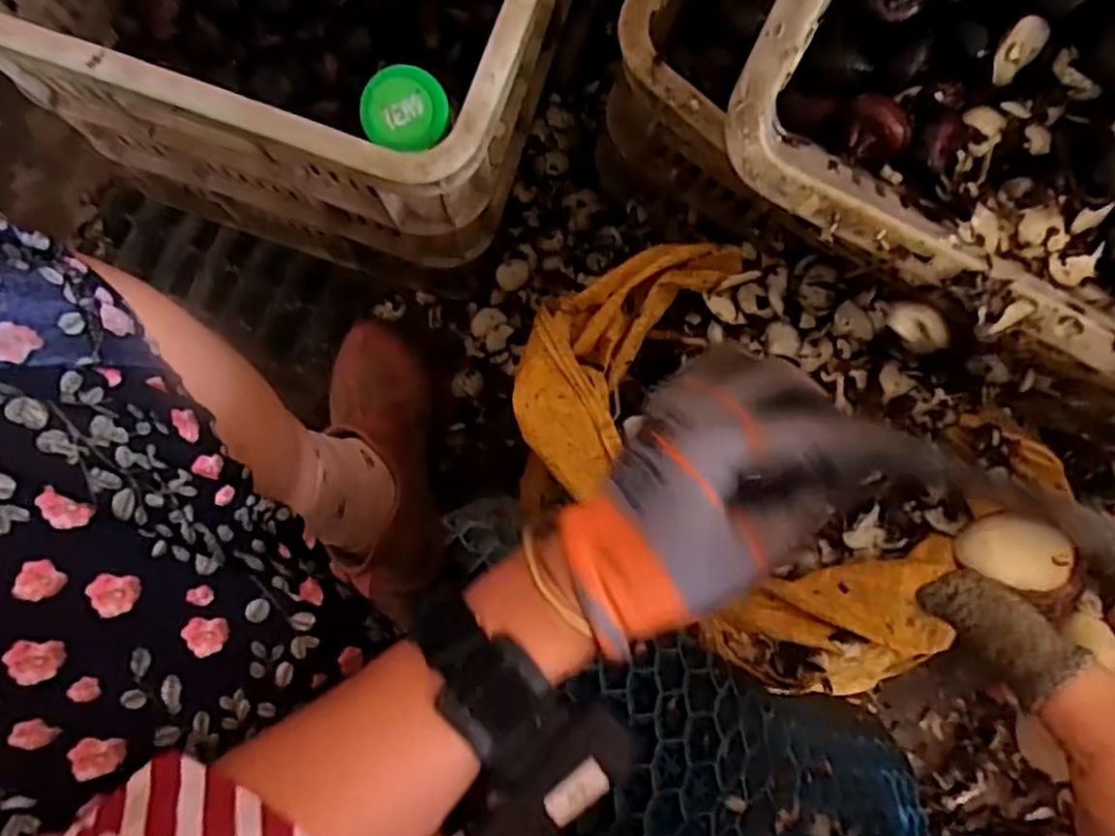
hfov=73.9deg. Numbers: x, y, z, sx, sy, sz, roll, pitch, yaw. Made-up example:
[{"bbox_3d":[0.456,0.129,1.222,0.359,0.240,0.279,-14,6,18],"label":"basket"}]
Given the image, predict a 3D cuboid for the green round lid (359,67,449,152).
[{"bbox_3d":[-0.083,-0.167,0.403,0.046,0.009,0.044,0,85,0],"label":"green round lid"}]

